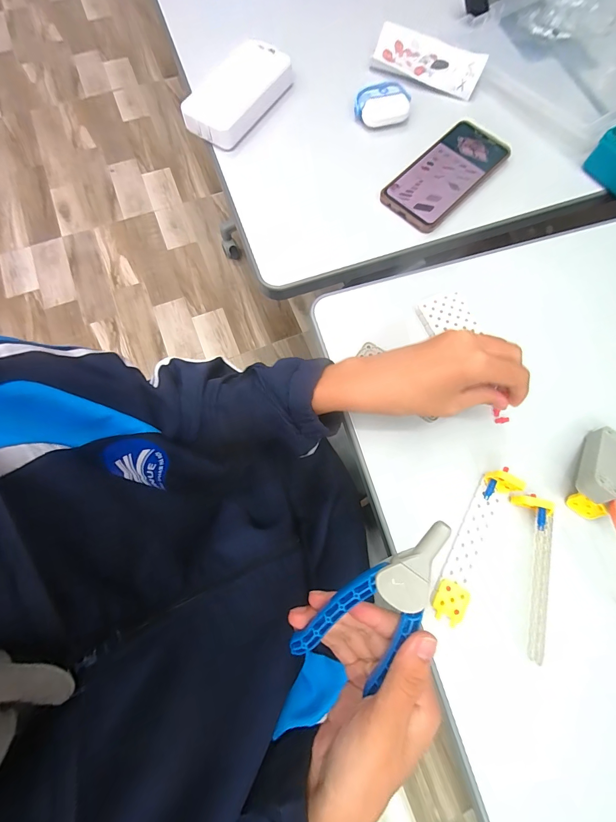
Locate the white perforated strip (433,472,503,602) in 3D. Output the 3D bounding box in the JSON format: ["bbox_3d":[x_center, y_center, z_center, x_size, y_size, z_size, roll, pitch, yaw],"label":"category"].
[{"bbox_3d":[0.142,0.114,0.301,0.025,0.007,0.104,30,76,7],"label":"white perforated strip"}]

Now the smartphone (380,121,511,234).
[{"bbox_3d":[0.164,-0.281,0.403,0.075,0.007,0.164,43,77,10],"label":"smartphone"}]

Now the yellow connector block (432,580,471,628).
[{"bbox_3d":[0.118,0.159,0.283,0.026,0.008,0.030,27,75,6],"label":"yellow connector block"}]

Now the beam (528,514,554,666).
[{"bbox_3d":[0.193,0.145,0.286,0.008,0.016,0.111,13,74,2],"label":"beam"}]

